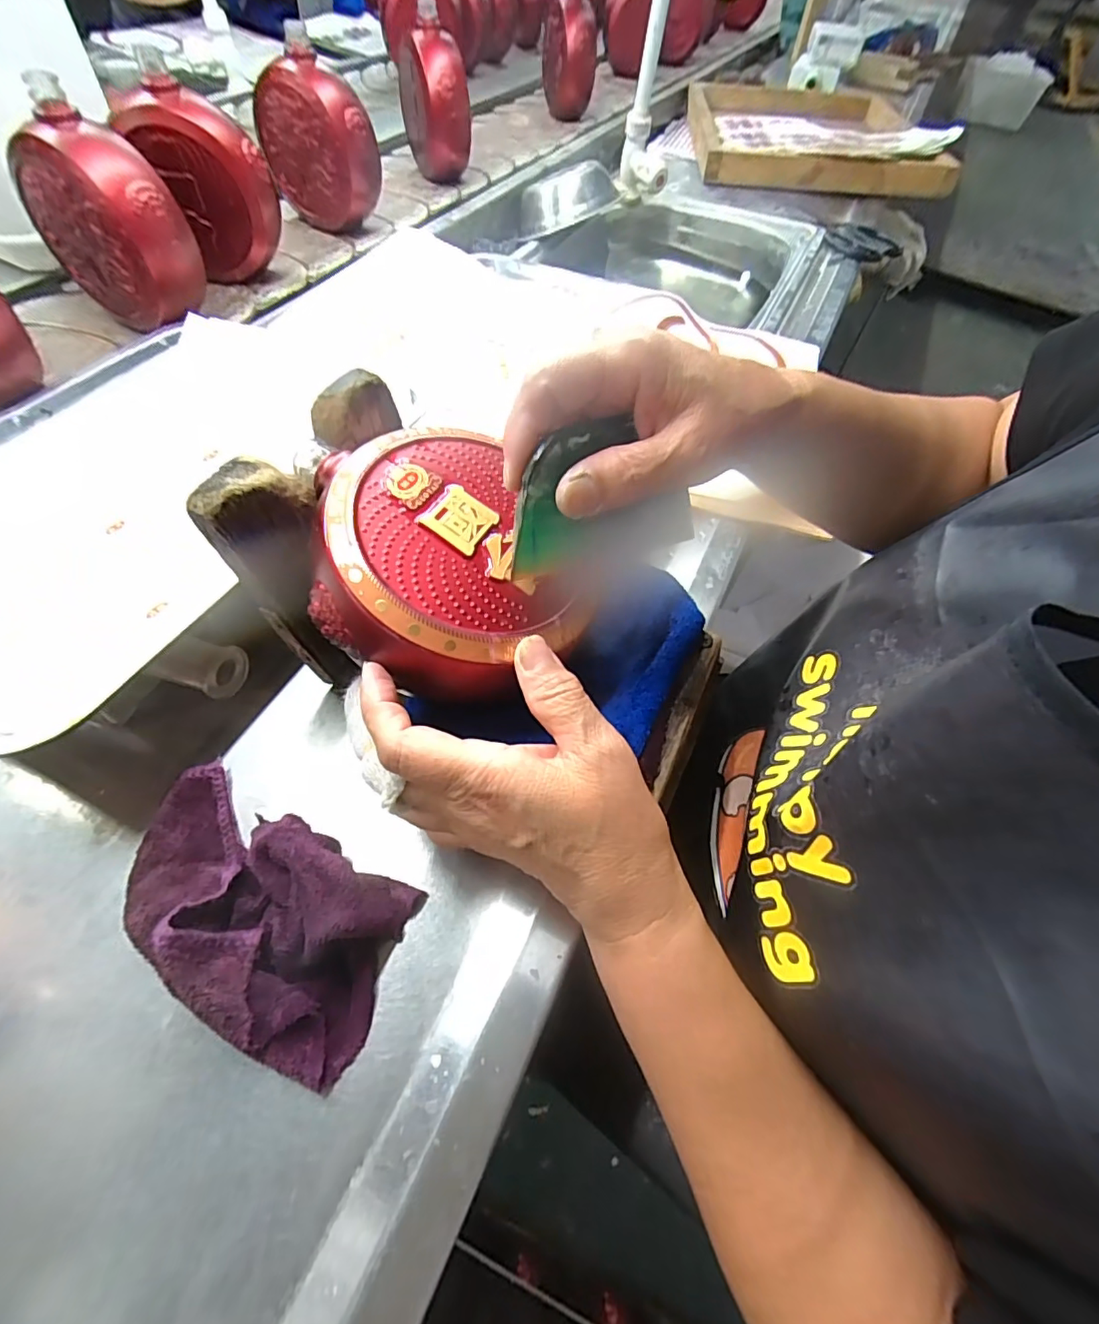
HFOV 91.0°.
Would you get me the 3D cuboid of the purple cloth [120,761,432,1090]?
[{"bbox_3d":[-0.141,0.110,0.250,0.152,0.041,0.088,24,61,14],"label":"purple cloth"}]

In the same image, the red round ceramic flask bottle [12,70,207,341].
[{"bbox_3d":[-0.367,-0.368,0.451,0.130,0.149,0.059,26,59,11],"label":"red round ceramic flask bottle"}]

